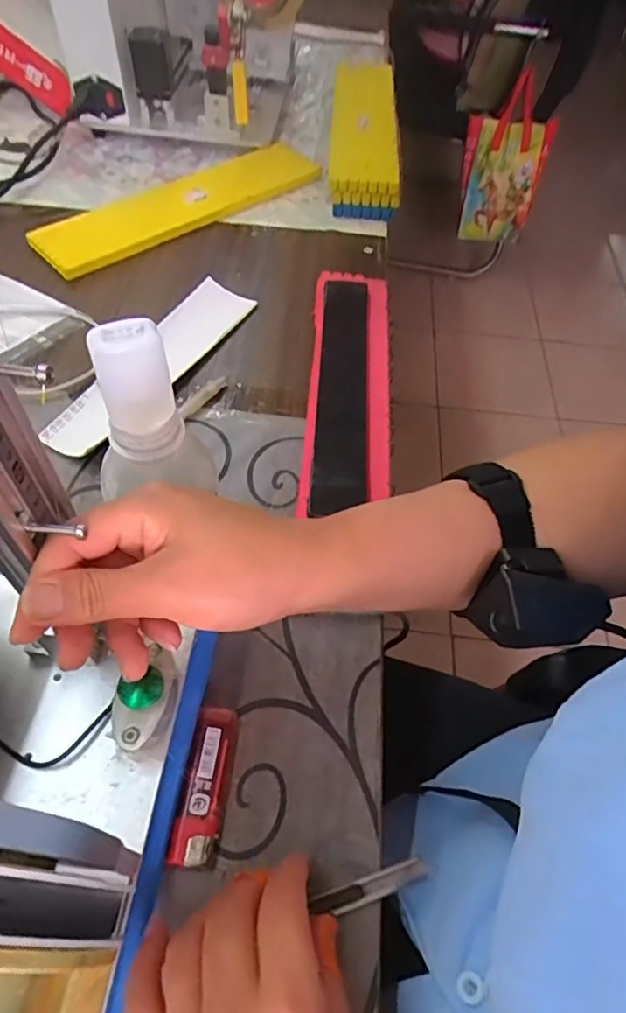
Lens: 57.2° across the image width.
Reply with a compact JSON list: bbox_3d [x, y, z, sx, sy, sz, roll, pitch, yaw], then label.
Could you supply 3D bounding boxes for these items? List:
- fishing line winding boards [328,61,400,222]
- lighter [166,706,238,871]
[{"bbox_3d":[0.068,-0.490,0.744,0.086,0.049,0.353,4,55,-1],"label":"fishing line winding boards"},{"bbox_3d":[-0.058,0.152,0.316,0.023,0.013,0.079,7,55,3],"label":"lighter"}]

